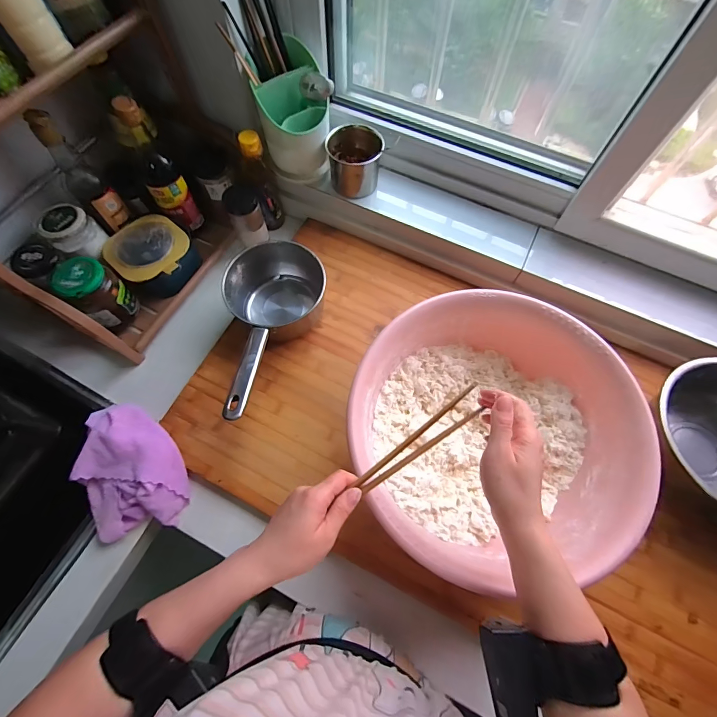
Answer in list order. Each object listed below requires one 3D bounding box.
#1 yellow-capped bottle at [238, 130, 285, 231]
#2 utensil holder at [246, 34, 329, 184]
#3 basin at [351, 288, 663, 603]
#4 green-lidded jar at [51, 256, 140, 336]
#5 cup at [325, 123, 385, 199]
[{"bbox_3d":[-0.170,-0.307,0.634,0.054,0.158,0.048,42,73,15],"label":"yellow-capped bottle"},{"bbox_3d":[-0.109,-0.394,0.602,0.108,0.153,0.106,-10,68,-5],"label":"utensil holder"},{"bbox_3d":[0.171,0.084,0.470,0.344,0.124,0.319,14,68,5],"label":"basin"},{"bbox_3d":[-0.381,-0.095,0.536,0.059,0.100,0.067,31,70,12],"label":"green-lidded jar"},{"bbox_3d":[-0.006,-0.338,0.630,0.086,0.074,0.086,0,67,-1],"label":"cup"}]

